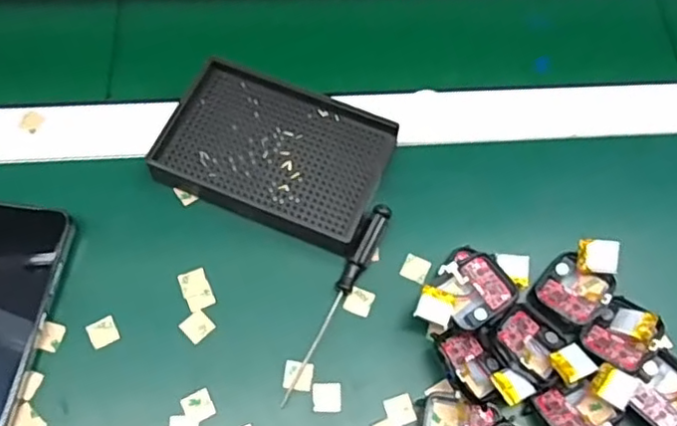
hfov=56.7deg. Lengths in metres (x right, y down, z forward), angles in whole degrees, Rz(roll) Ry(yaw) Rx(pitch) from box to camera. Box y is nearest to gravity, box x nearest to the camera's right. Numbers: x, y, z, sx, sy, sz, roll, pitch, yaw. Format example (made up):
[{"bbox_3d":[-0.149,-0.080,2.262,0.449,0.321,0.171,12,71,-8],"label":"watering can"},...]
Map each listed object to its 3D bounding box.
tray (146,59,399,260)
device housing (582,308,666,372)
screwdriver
[{"bbox_3d":[-0.039,-0.039,0.407,0.138,0.024,0.093,23,66,8],"label":"tray"},{"bbox_3d":[0.166,0.070,0.363,0.035,0.010,0.039,30,75,36],"label":"device housing"},{"bbox_3d":[-0.001,0.050,0.370,0.012,0.017,0.130,26,66,9],"label":"screwdriver"}]

